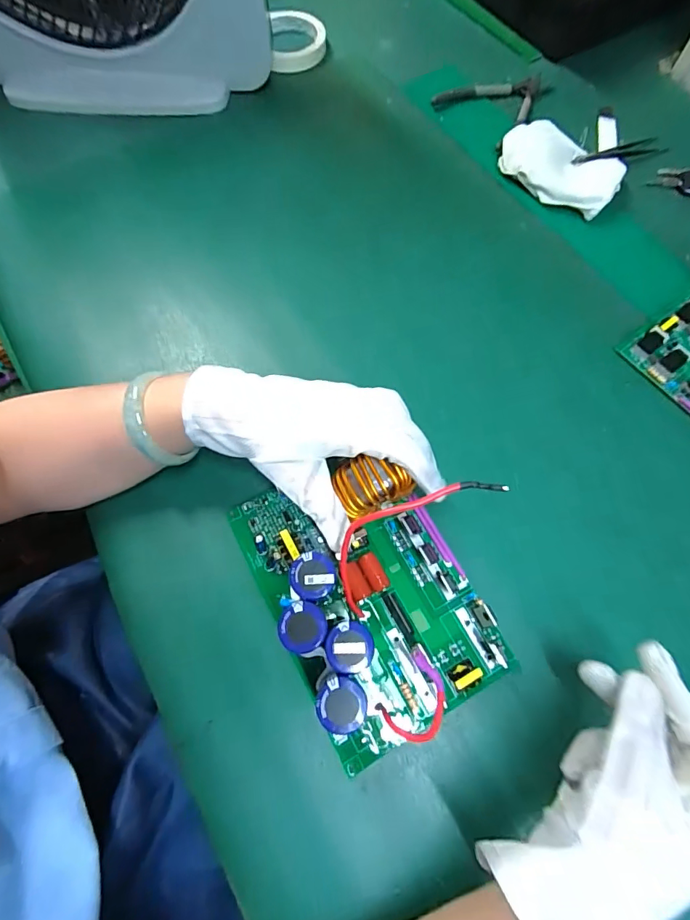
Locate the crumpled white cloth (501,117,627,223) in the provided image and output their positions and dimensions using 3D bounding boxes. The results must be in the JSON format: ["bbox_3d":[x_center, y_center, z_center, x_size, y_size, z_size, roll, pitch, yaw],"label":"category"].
[{"bbox_3d":[0.230,-0.315,0.476,0.126,0.022,0.082,31,72,11],"label":"crumpled white cloth"}]

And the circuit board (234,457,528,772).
[{"bbox_3d":[0.017,0.086,0.305,0.136,0.062,0.192,-27,71,-10],"label":"circuit board"}]

